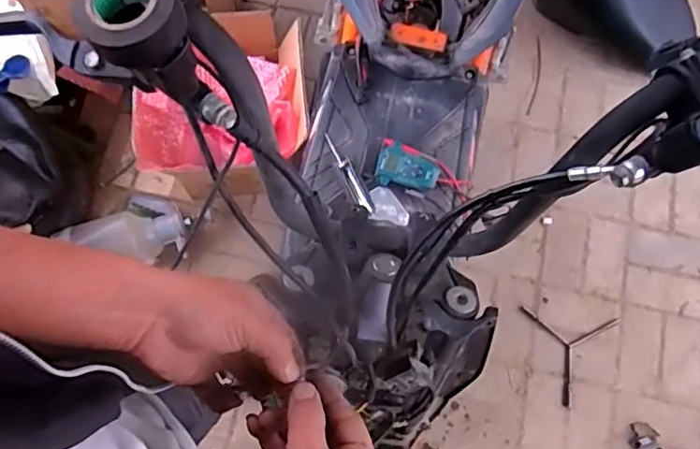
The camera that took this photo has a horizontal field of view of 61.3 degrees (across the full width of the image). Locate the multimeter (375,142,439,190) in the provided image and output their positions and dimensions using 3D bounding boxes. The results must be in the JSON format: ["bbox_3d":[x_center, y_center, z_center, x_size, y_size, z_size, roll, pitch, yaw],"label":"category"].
[{"bbox_3d":[0.109,-0.107,1.116,0.114,0.031,0.069,14,73,2],"label":"multimeter"}]

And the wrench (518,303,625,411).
[{"bbox_3d":[0.496,0.271,1.412,0.209,0.015,0.250,35,77,9],"label":"wrench"}]

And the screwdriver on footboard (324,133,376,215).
[{"bbox_3d":[-0.003,-0.100,1.133,0.034,0.021,0.183,-24,75,-9],"label":"screwdriver on footboard"}]

